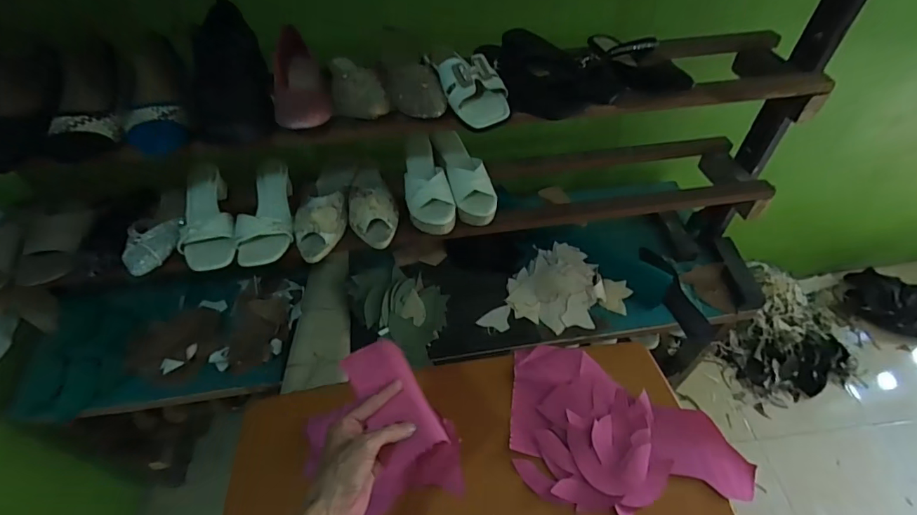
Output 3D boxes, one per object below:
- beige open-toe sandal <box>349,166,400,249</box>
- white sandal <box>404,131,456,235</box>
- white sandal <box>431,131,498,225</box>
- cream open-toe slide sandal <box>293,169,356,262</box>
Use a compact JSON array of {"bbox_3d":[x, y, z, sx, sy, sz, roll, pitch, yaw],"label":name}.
[{"bbox_3d":[-0.162,-0.111,0.863,0.086,0.062,0.214,-9,51,-7],"label":"beige open-toe sandal"},{"bbox_3d":[-0.063,-0.143,0.862,0.081,0.061,0.215,-10,51,-8],"label":"white sandal"},{"bbox_3d":[0.014,-0.156,0.878,0.079,0.069,0.204,-15,51,-11],"label":"white sandal"},{"bbox_3d":[-0.245,-0.103,0.850,0.086,0.055,0.241,4,50,4],"label":"cream open-toe slide sandal"}]

